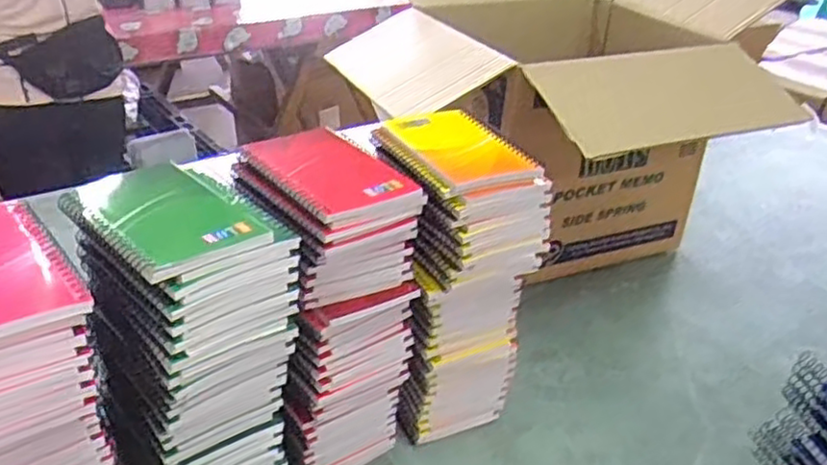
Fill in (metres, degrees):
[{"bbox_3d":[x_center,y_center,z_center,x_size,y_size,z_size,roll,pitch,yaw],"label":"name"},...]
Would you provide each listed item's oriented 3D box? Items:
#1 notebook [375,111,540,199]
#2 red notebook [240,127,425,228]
[{"bbox_3d":[0.033,-0.071,0.574,0.088,0.016,0.135,-11,33,-24],"label":"notebook"},{"bbox_3d":[-0.063,-0.044,0.532,0.094,0.021,0.133,-17,36,-31],"label":"red notebook"}]

